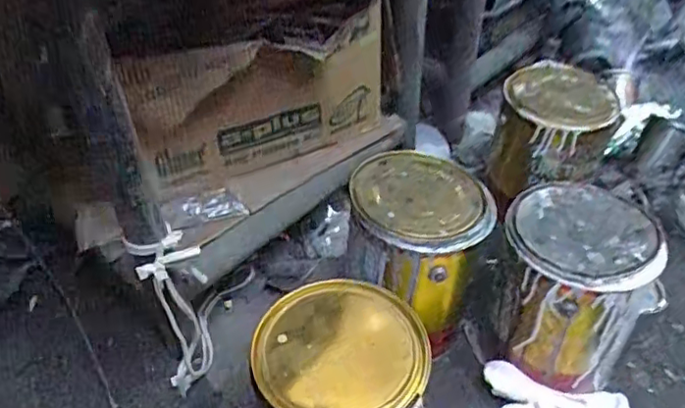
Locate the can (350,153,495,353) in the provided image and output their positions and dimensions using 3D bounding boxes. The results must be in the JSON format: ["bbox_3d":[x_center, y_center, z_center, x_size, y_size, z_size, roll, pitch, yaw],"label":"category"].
[{"bbox_3d":[0.085,0.056,0.763,0.162,0.189,0.163,-1,43,1],"label":"can"}]

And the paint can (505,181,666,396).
[{"bbox_3d":[0.267,0.091,0.714,0.164,0.185,0.172,-1,43,1],"label":"paint can"}]

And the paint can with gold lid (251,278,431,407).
[{"bbox_3d":[-0.002,0.209,0.629,0.146,0.213,0.153,-1,43,1],"label":"paint can with gold lid"}]

